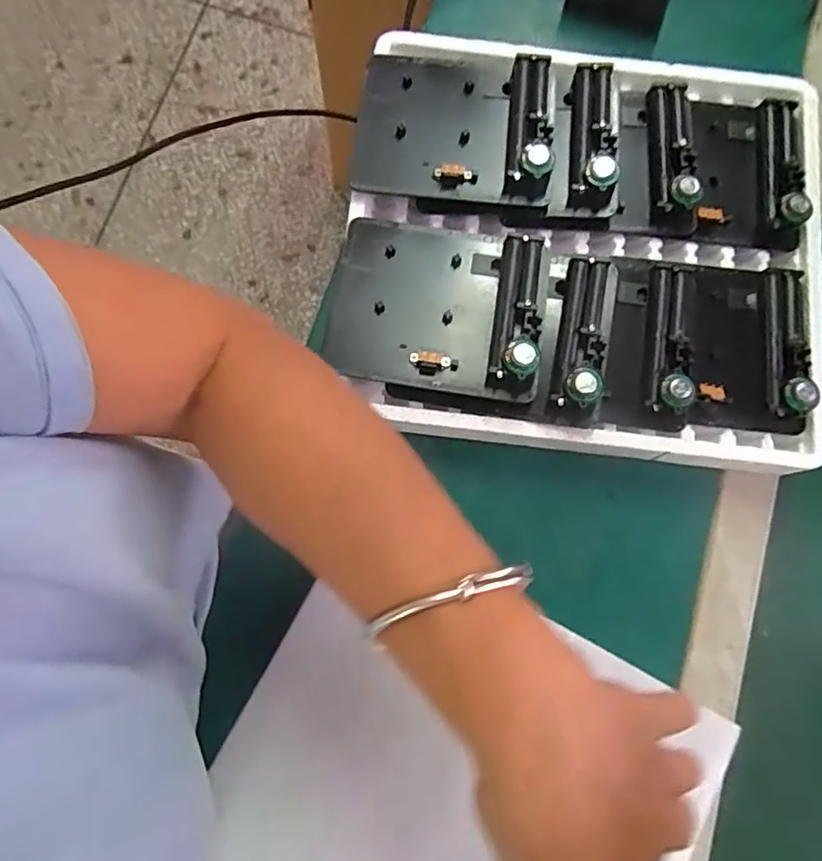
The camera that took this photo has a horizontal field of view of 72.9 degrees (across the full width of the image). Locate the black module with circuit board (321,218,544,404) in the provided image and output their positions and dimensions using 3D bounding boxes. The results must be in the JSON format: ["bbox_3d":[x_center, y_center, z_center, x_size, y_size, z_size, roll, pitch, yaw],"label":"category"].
[{"bbox_3d":[0.015,-0.081,0.348,0.131,0.029,0.111,8,80,0],"label":"black module with circuit board"}]

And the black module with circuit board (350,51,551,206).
[{"bbox_3d":[0.028,-0.208,0.375,0.132,0.028,0.107,5,80,0],"label":"black module with circuit board"}]

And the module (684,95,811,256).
[{"bbox_3d":[0.232,-0.185,0.391,0.078,0.021,0.110,4,80,0],"label":"module"}]

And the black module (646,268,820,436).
[{"bbox_3d":[0.204,-0.057,0.361,0.103,0.025,0.109,4,80,0],"label":"black module"}]

